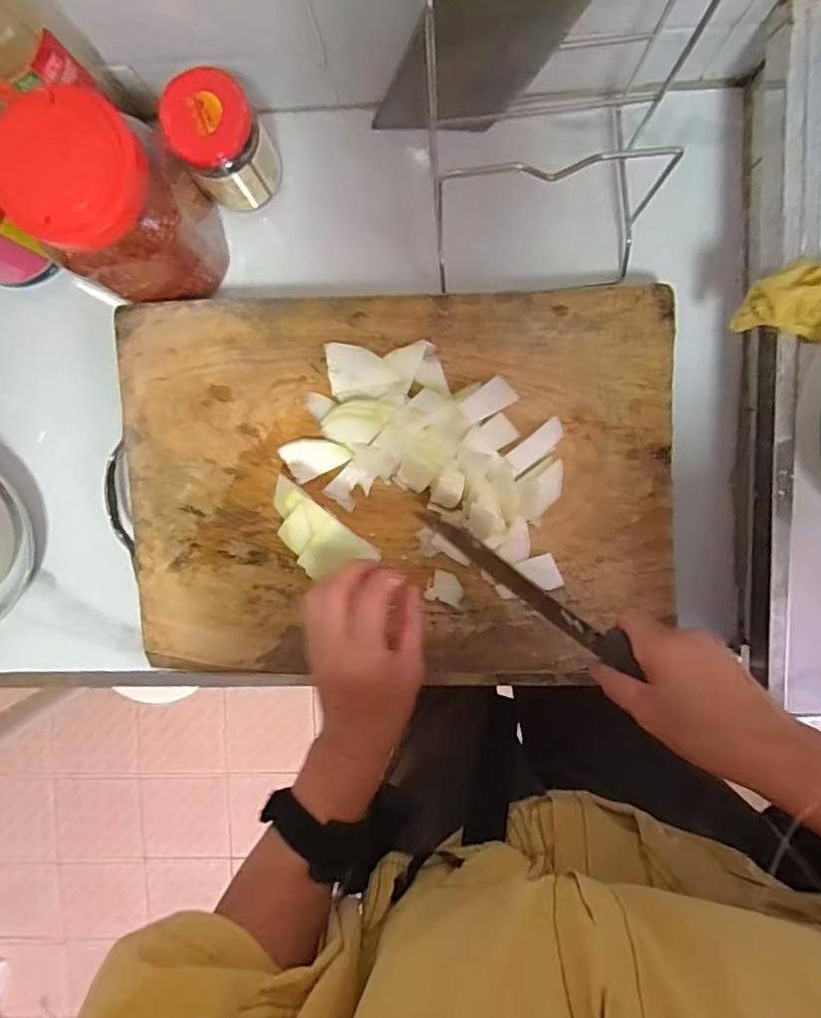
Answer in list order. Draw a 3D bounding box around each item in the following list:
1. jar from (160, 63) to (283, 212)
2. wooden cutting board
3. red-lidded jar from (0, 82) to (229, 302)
[{"bbox_3d":[-0.144,-0.287,0.462,0.061,0.099,0.060,0,94,3],"label":"jar"},{"bbox_3d":[-0.011,-0.014,0.472,0.438,0.037,0.310,-1,94,3],"label":"wooden cutting board"},{"bbox_3d":[-0.211,-0.216,0.436,0.091,0.152,0.094,0,94,3],"label":"red-lidded jar"}]

